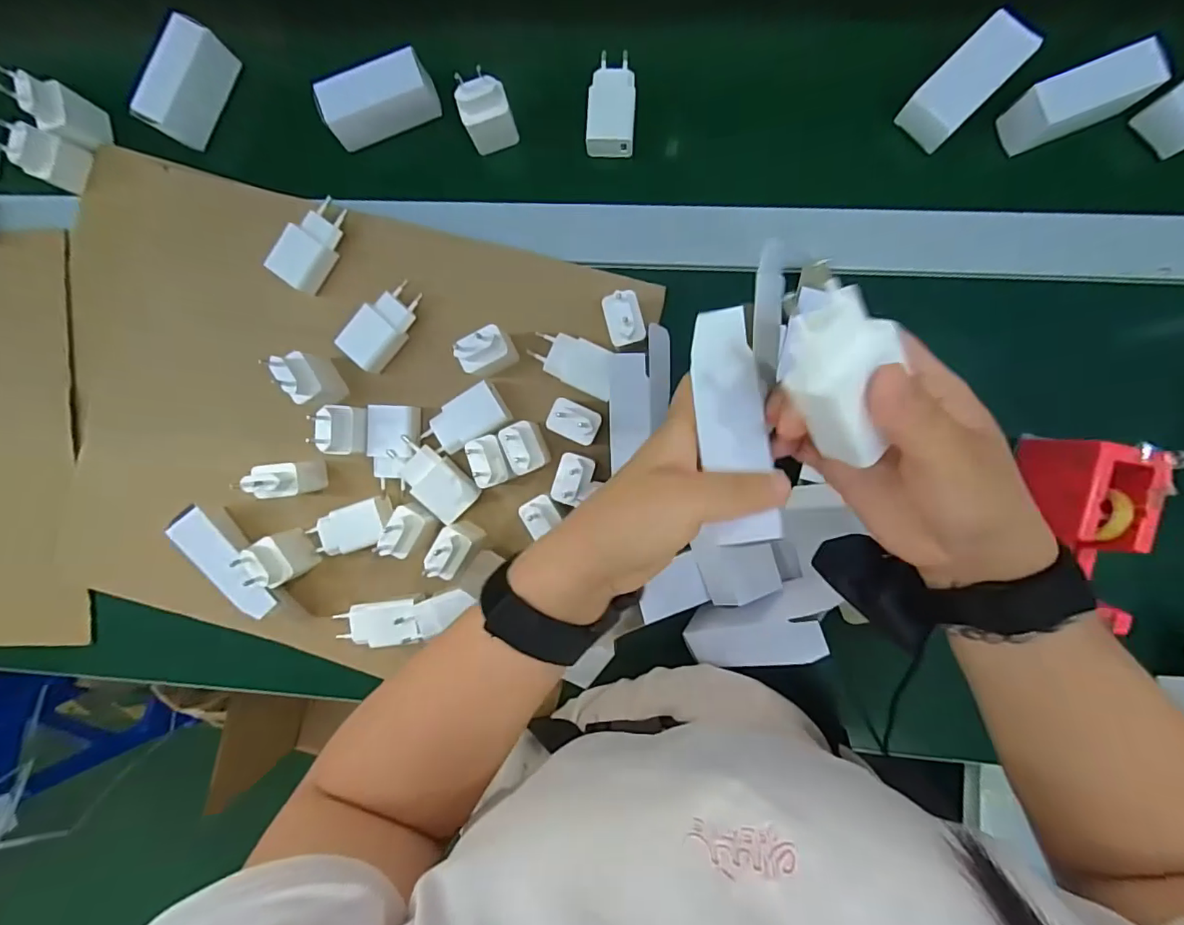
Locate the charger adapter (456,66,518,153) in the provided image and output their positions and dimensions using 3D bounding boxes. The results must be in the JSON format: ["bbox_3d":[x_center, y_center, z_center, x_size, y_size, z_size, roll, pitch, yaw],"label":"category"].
[{"bbox_3d":[-0.087,-0.288,0.433,0.039,0.065,0.024,-20,90,5],"label":"charger adapter"}]

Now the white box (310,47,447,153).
[{"bbox_3d":[-0.181,-0.309,0.447,0.093,0.035,0.040,-16,91,5],"label":"white box"}]

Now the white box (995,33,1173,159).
[{"bbox_3d":[0.380,-0.283,0.407,0.089,0.046,0.037,-18,90,5],"label":"white box"}]

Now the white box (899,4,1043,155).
[{"bbox_3d":[0.299,-0.303,0.417,0.097,0.029,0.044,-45,88,4],"label":"white box"}]

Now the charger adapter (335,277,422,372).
[{"bbox_3d":[-0.176,-0.116,0.445,0.038,0.023,0.075,44,94,2],"label":"charger adapter"}]

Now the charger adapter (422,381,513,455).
[{"bbox_3d":[-0.107,-0.034,0.444,0.069,0.021,0.039,-33,89,5],"label":"charger adapter"}]

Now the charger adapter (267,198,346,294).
[{"bbox_3d":[-0.239,-0.187,0.447,0.035,0.024,0.076,33,94,3],"label":"charger adapter"}]

